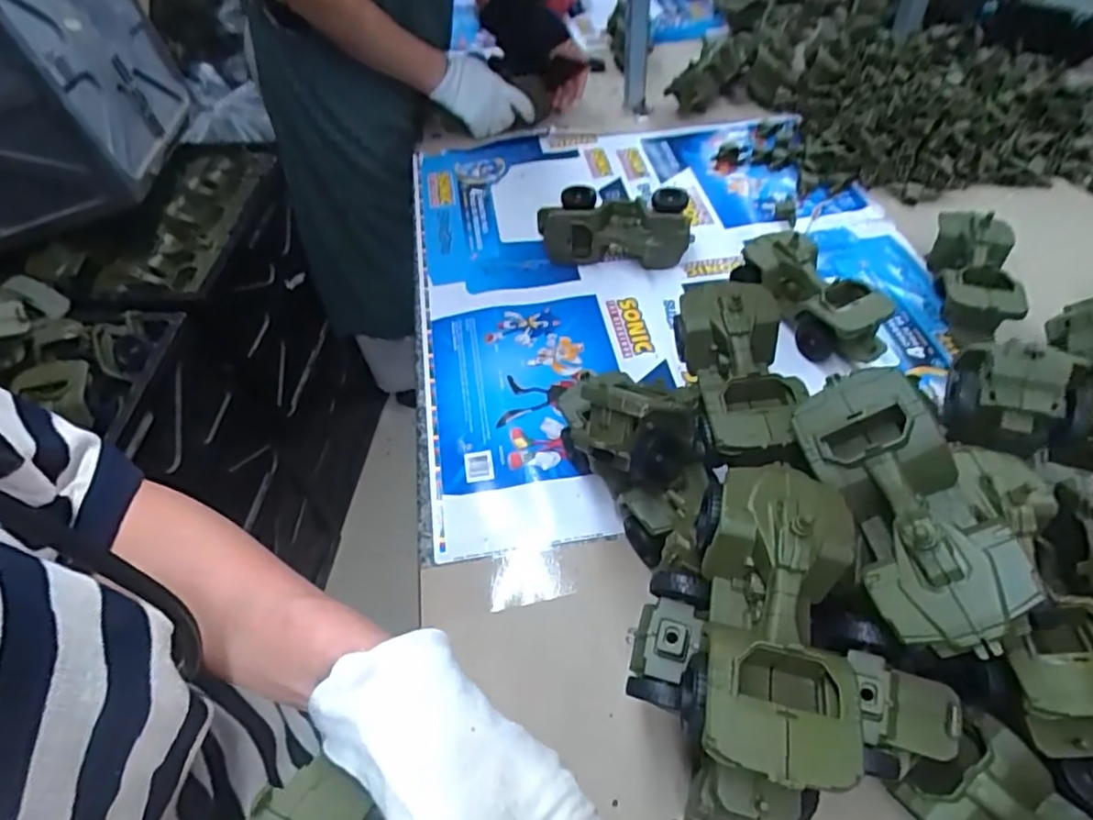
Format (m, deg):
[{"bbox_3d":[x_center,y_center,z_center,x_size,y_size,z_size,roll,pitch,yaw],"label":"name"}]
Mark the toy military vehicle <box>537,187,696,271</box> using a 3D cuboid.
[{"bbox_3d":[0.085,-0.227,0.812,0.189,0.080,0.068,5,51,8],"label":"toy military vehicle"}]

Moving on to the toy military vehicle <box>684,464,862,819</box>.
[{"bbox_3d":[0.127,0.126,0.357,0.084,0.069,0.204,8,52,10],"label":"toy military vehicle"}]

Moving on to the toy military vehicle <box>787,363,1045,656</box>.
[{"bbox_3d":[0.227,0.056,0.401,0.092,0.067,0.190,-8,51,-2],"label":"toy military vehicle"}]

